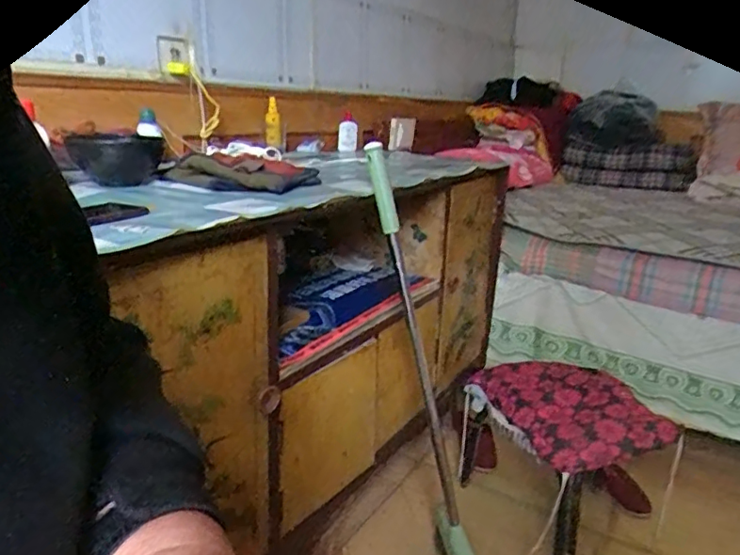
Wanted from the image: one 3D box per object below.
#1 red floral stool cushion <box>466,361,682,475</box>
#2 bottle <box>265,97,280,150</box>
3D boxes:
[{"bbox_3d":[0.439,0.276,1.267,0.295,0.091,0.380,-3,18,-18],"label":"red floral stool cushion"},{"bbox_3d":[-0.253,-0.401,1.466,0.036,0.122,0.036,1,17,-6],"label":"bottle"}]

